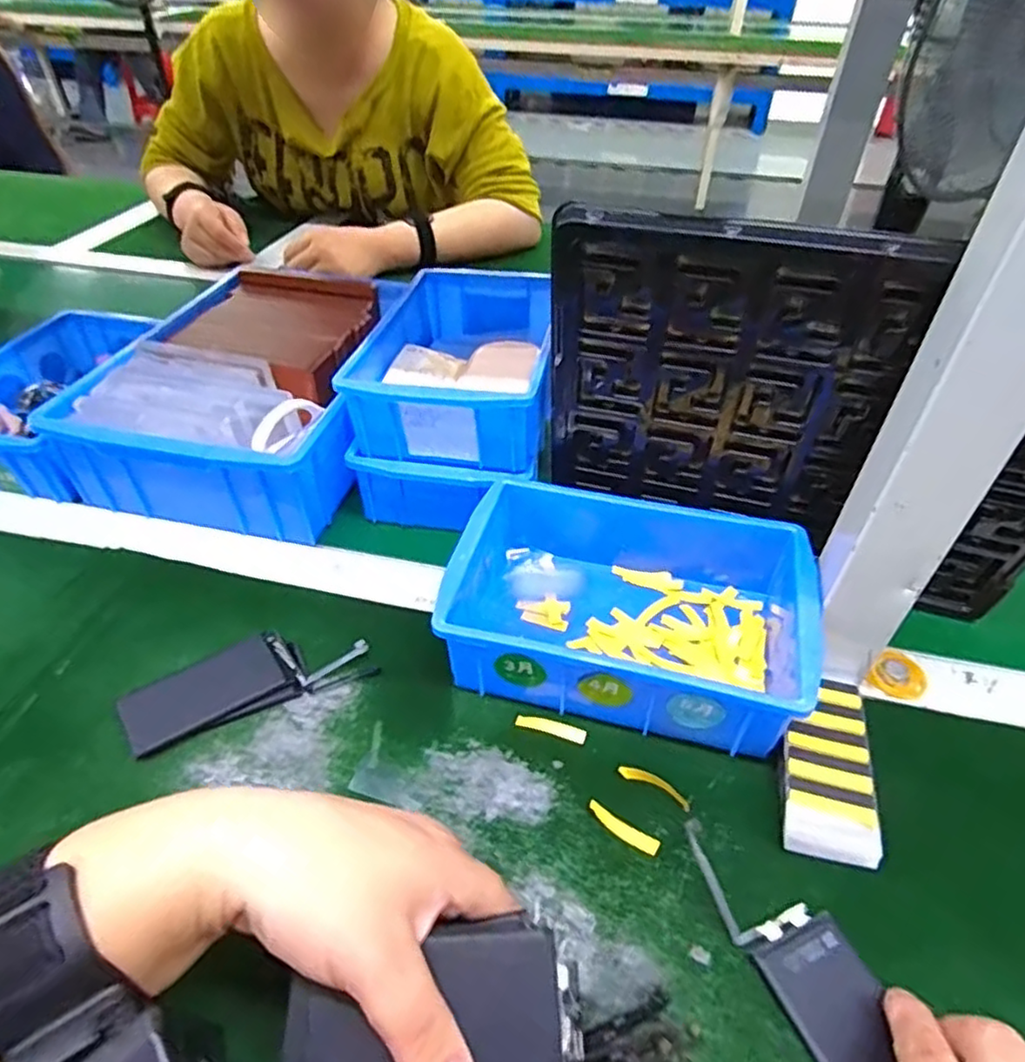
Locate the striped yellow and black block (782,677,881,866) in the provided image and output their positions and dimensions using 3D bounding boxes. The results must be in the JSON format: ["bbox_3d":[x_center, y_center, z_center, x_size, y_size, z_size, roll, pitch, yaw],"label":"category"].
[{"bbox_3d":[0.162,0.121,0.348,0.043,0.021,0.095,10,44,8],"label":"striped yellow and black block"}]

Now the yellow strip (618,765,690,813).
[{"bbox_3d":[0.075,0.132,0.348,0.039,0.005,0.009,21,44,21],"label":"yellow strip"}]

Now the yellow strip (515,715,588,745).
[{"bbox_3d":[0.022,0.110,0.374,0.040,0.004,0.009,13,45,12],"label":"yellow strip"}]

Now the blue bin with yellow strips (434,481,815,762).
[{"bbox_3d":[0.068,0.044,0.400,0.199,0.069,0.139,12,45,11],"label":"blue bin with yellow strips"}]

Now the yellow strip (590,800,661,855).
[{"bbox_3d":[0.055,0.148,0.331,0.037,0.005,0.008,25,48,22],"label":"yellow strip"}]

